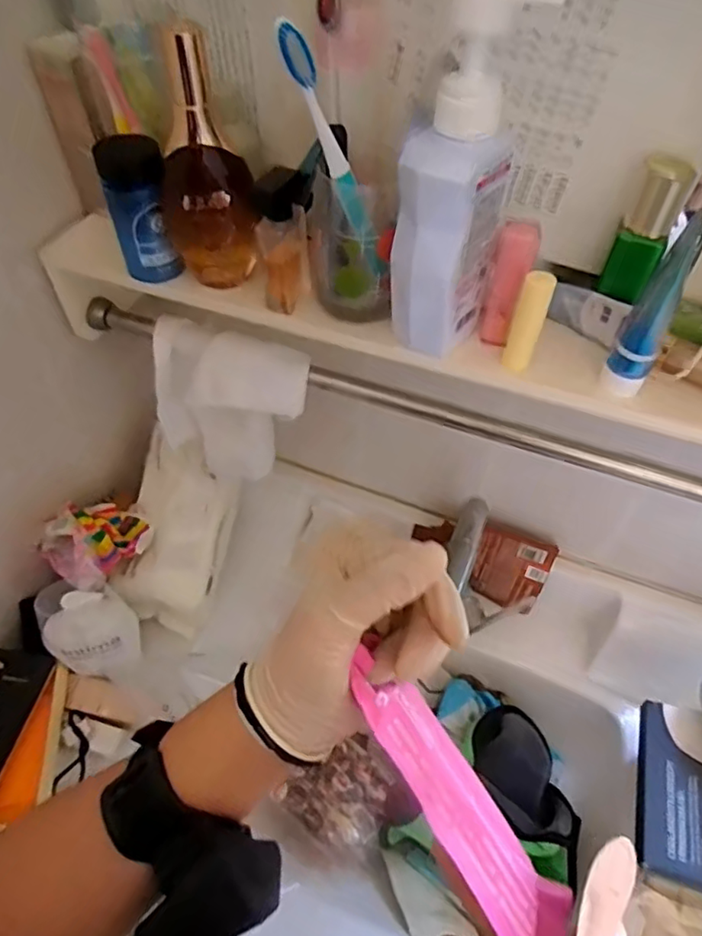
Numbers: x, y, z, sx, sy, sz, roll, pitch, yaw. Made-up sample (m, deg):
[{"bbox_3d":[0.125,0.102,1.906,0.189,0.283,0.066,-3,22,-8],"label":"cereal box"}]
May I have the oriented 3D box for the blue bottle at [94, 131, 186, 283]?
[{"bbox_3d":[-0.161,-0.196,0.442,0.044,0.098,0.037,-15,52,-15],"label":"blue bottle"}]

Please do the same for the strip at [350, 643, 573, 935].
[{"bbox_3d":[0.048,0.151,0.258,0.035,0.014,0.151,-32,84,-27],"label":"strip"}]

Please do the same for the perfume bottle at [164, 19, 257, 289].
[{"bbox_3d":[-0.101,-0.206,0.409,0.056,0.169,0.035,24,52,17],"label":"perfume bottle"}]

